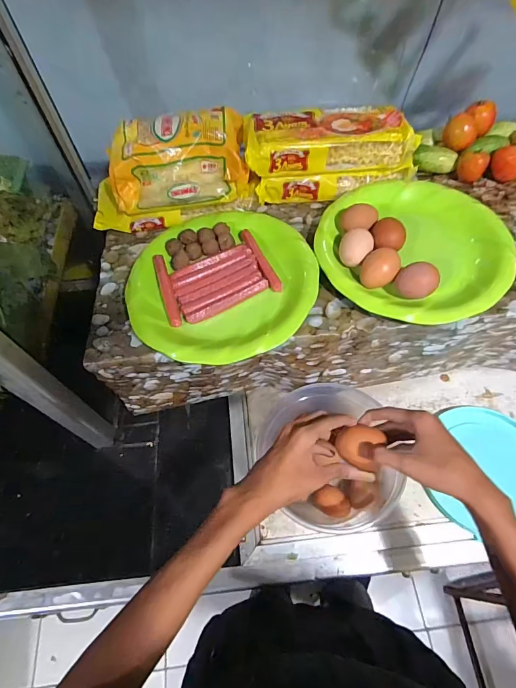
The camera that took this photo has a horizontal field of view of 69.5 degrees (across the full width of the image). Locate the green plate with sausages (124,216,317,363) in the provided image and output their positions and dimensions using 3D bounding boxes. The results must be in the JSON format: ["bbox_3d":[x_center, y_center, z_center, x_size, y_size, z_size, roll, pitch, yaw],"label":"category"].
[{"bbox_3d":[-0.047,-0.084,0.475,0.233,0.022,0.226,-1,62,2],"label":"green plate with sausages"}]

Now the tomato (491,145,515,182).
[{"bbox_3d":[0.366,-0.261,0.543,0.050,0.043,0.037,32,68,18],"label":"tomato"}]

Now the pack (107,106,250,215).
[{"bbox_3d":[-0.112,-0.260,0.526,0.188,0.088,0.116,-8,62,-1],"label":"pack"}]

